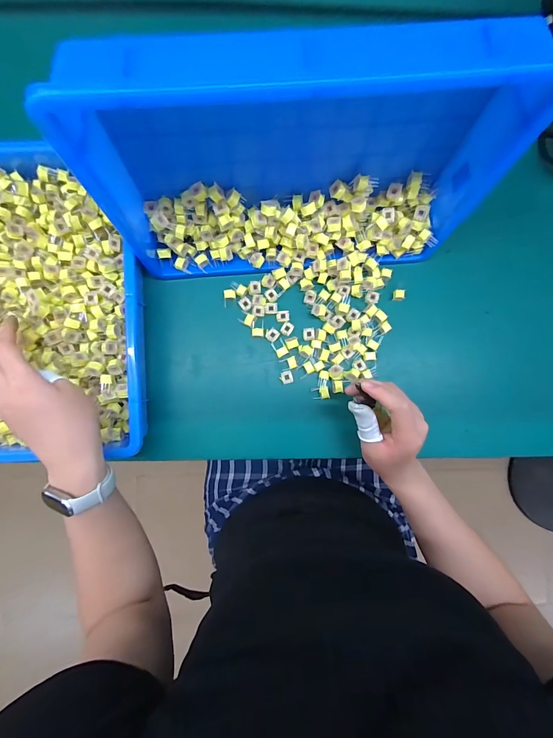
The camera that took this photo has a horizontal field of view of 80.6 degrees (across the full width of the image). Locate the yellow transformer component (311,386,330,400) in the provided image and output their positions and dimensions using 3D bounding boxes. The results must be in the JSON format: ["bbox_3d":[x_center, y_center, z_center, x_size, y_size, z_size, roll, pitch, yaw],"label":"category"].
[{"bbox_3d":[0.058,0.032,0.427,0.023,0.009,0.016,-12,90,-1],"label":"yellow transformer component"}]

